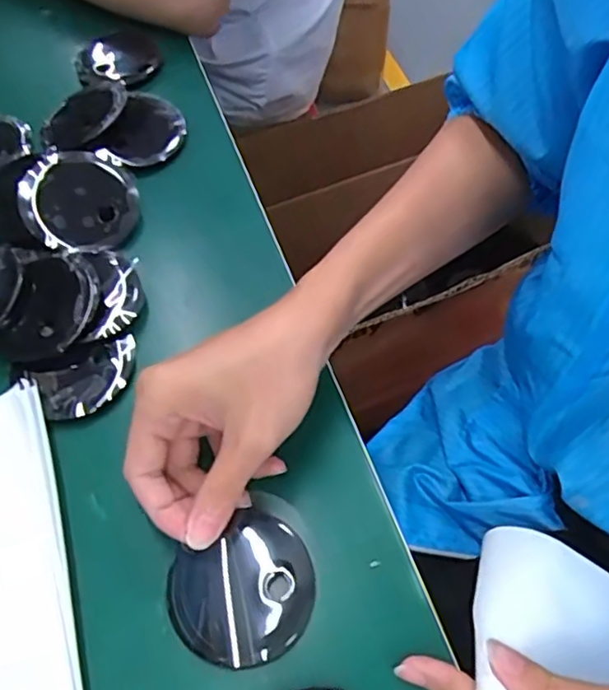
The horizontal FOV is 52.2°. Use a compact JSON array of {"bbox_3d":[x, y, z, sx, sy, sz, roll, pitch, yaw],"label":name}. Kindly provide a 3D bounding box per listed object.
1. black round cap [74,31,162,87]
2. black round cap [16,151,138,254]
[{"bbox_3d":[-0.173,-0.268,0.580,0.073,0.013,0.081,0,59,1],"label":"black round cap"},{"bbox_3d":[-0.167,-0.106,0.466,0.082,0.015,0.085,9,64,-20],"label":"black round cap"}]

